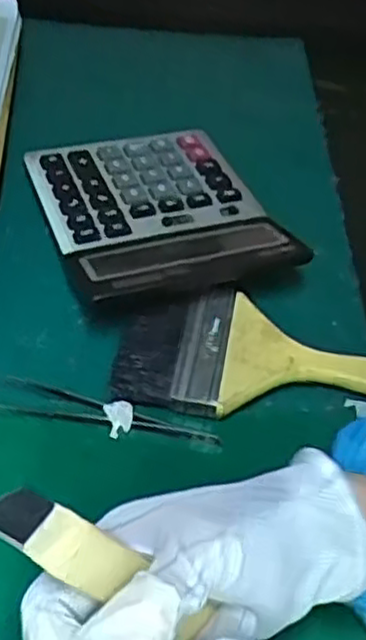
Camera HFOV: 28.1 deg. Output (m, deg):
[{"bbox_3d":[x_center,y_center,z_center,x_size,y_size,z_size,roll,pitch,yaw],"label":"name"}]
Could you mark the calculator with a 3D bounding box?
[{"bbox_3d":[-0.018,-0.080,0.495,0.141,0.022,0.176,-12,49,-18],"label":"calculator"}]

